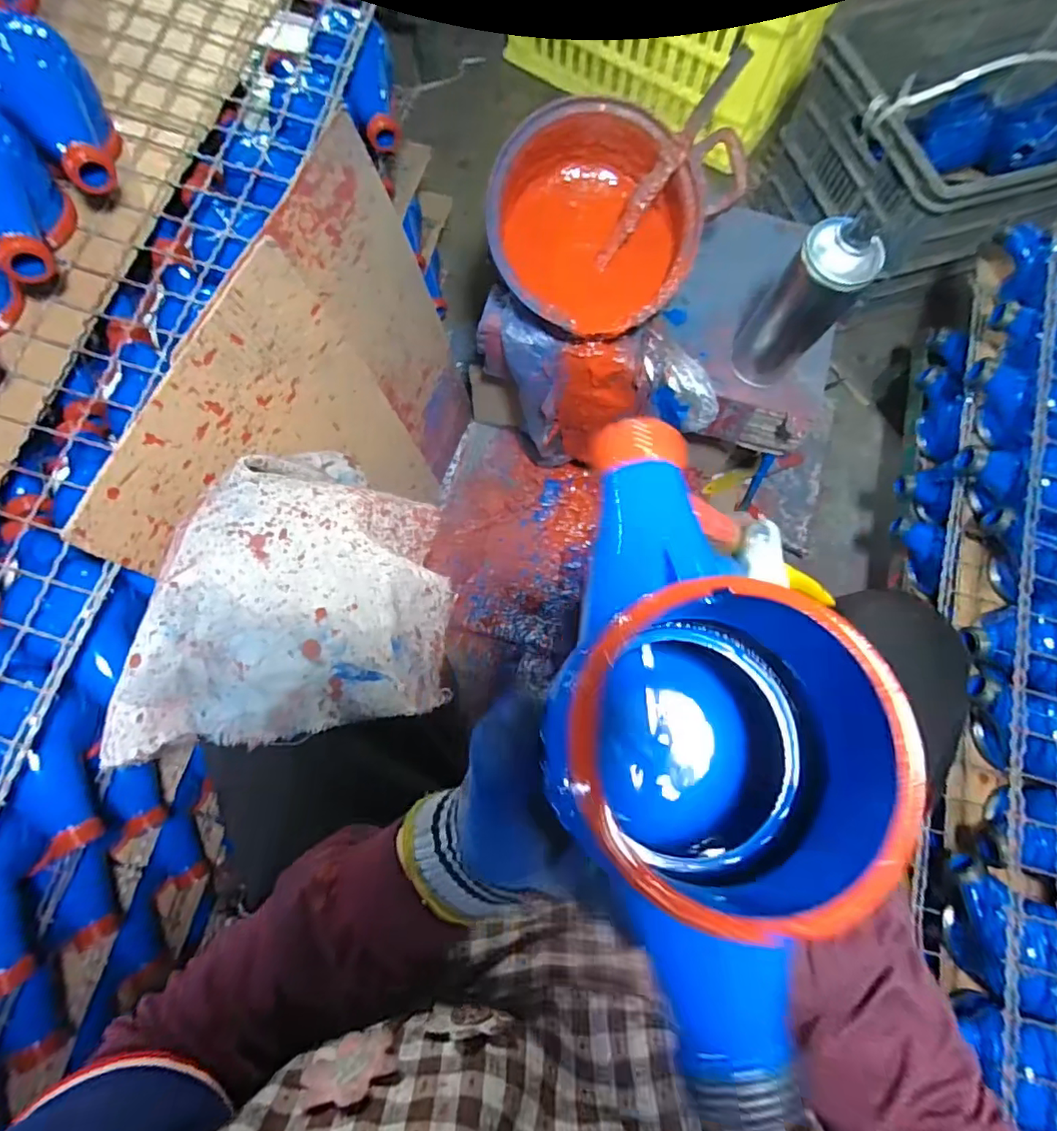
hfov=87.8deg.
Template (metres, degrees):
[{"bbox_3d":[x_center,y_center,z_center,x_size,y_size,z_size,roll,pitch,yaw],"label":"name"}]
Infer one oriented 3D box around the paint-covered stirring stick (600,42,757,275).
[{"bbox_3d":[0.127,-0.372,0.514,0.022,0.015,0.195,47,123,9],"label":"paint-covered stirring stick"}]

